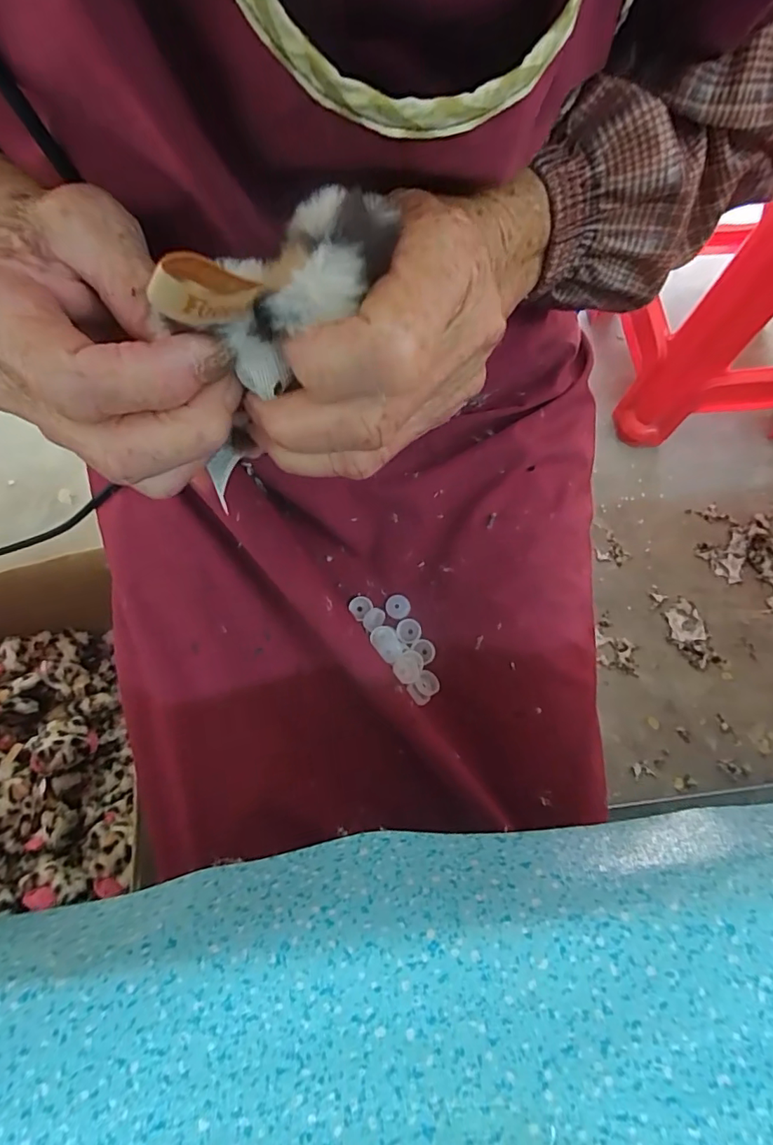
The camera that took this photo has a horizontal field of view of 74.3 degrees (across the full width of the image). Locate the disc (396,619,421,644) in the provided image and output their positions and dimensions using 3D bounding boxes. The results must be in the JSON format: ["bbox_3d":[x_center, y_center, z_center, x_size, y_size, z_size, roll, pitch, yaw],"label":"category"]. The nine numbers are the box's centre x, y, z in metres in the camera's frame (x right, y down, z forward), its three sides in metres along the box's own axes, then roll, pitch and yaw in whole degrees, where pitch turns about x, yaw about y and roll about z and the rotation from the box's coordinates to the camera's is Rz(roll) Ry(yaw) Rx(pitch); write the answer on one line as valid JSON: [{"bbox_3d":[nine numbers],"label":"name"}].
[{"bbox_3d":[0.015,0.040,0.351,0.017,0.006,0.015,37,76,12],"label":"disc"}]

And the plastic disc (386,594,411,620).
[{"bbox_3d":[0.008,0.024,0.354,0.016,0.004,0.016,0,72,1],"label":"plastic disc"}]

